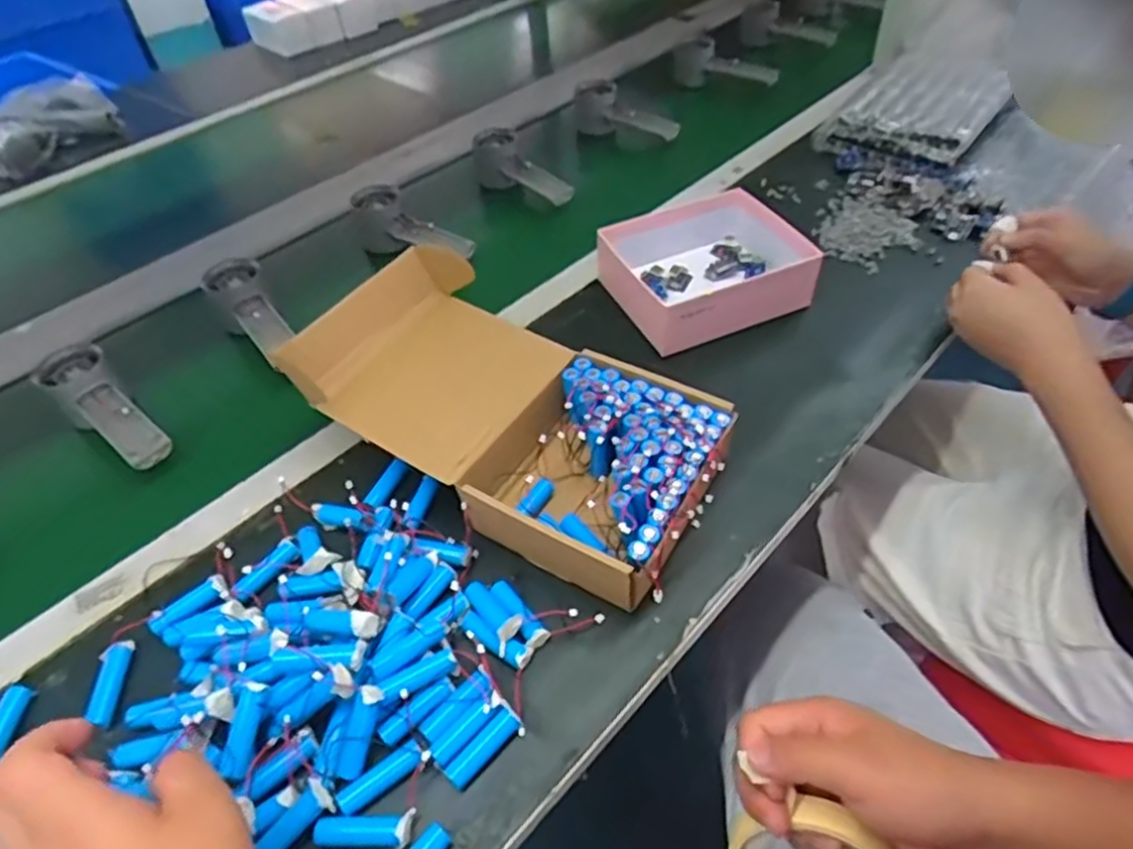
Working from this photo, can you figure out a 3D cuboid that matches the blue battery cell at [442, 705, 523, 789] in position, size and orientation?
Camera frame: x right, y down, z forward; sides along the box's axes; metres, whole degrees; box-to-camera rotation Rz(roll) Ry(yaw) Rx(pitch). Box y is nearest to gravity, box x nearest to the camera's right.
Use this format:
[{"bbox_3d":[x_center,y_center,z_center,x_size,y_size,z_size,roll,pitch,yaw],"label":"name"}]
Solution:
[{"bbox_3d":[-0.049,0.188,0.407,0.014,0.012,0.049,35,58,30],"label":"blue battery cell"}]

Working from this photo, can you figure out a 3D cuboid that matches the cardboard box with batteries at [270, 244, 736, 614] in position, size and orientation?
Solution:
[{"bbox_3d":[-0.042,-0.011,0.531,0.319,0.090,0.164,25,53,24],"label":"cardboard box with batteries"}]

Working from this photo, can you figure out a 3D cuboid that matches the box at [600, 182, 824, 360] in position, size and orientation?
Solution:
[{"bbox_3d":[0.137,-0.154,0.670,0.176,0.063,0.142,-20,49,-15],"label":"box"}]

